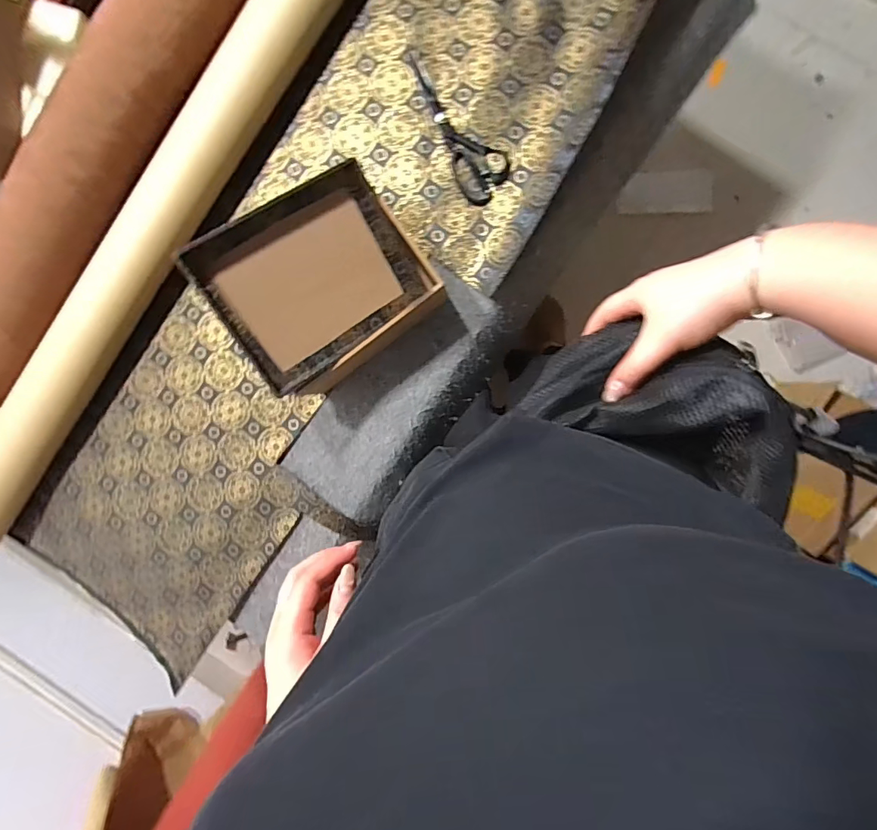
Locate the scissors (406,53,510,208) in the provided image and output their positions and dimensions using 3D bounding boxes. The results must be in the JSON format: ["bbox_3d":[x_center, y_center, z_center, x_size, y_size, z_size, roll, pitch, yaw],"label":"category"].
[{"bbox_3d":[0.024,-0.427,0.701,0.078,0.008,0.233,-33,91,7],"label":"scissors"}]

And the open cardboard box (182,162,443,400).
[{"bbox_3d":[-0.154,-0.171,0.623,0.255,0.073,0.222,-38,114,-12],"label":"open cardboard box"}]

